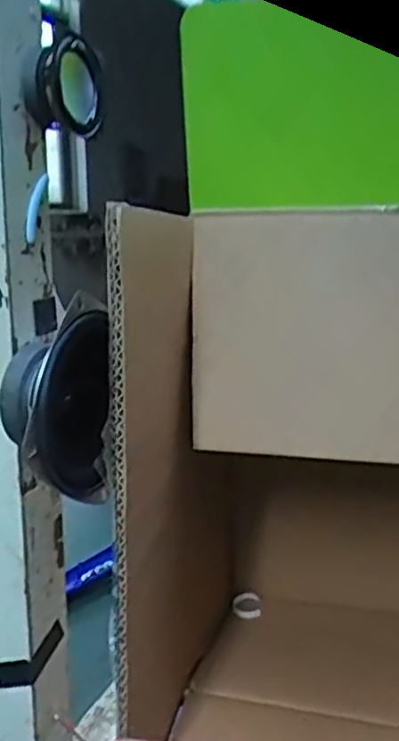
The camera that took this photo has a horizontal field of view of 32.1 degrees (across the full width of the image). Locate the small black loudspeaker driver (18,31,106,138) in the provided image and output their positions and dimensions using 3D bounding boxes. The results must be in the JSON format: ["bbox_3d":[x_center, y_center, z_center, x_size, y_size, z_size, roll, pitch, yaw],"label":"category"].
[{"bbox_3d":[-0.076,-0.160,0.390,0.024,0.048,0.044,9,14,30],"label":"small black loudspeaker driver"}]

